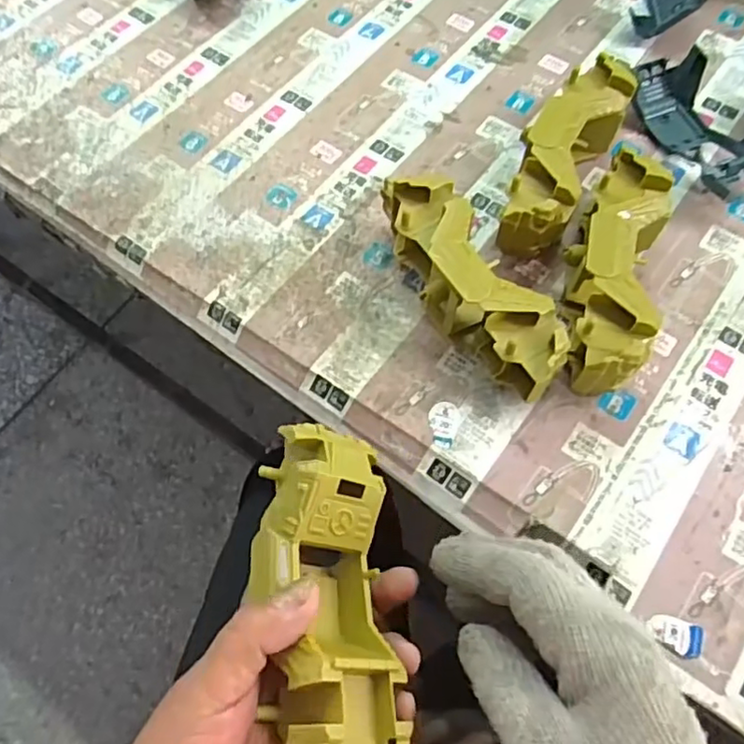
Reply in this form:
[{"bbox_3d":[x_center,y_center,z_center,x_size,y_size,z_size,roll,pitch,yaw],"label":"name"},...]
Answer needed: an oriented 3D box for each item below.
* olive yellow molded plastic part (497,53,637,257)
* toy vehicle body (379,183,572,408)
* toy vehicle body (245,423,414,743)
[{"bbox_3d":[0.135,-0.150,0.452,0.049,0.058,0.160,27,69,14],"label":"olive yellow molded plastic part"},{"bbox_3d":[0.061,-0.057,0.411,0.050,0.058,0.170,-27,67,-10],"label":"toy vehicle body"},{"bbox_3d":[-0.023,0.111,0.299,0.065,0.063,0.169,-7,63,-1],"label":"toy vehicle body"}]

